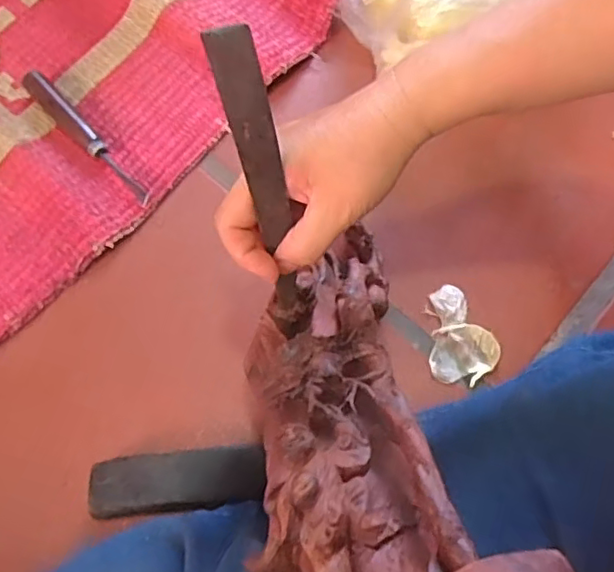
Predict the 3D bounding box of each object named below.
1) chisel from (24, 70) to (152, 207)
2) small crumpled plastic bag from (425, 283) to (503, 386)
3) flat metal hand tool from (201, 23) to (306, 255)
[{"bbox_3d":[-0.200,-0.135,0.546,0.023,0.021,0.165,-40,74,-15],"label":"chisel"},{"bbox_3d":[0.130,0.039,0.501,0.054,0.009,0.080,0,68,-1],"label":"small crumpled plastic bag"},{"bbox_3d":[-0.024,-0.067,0.291,0.021,0.116,0.004,-23,47,-8],"label":"flat metal hand tool"}]

